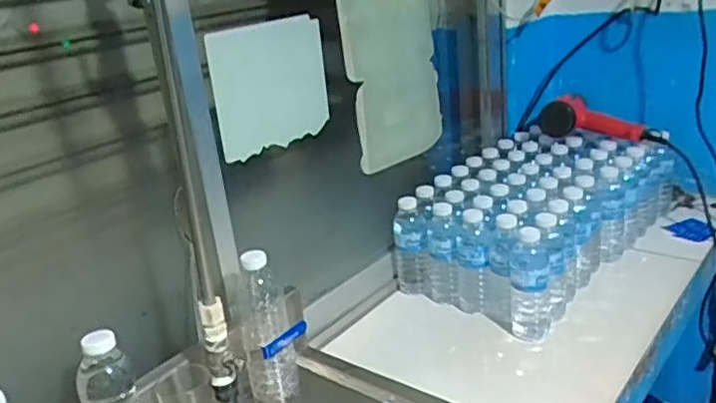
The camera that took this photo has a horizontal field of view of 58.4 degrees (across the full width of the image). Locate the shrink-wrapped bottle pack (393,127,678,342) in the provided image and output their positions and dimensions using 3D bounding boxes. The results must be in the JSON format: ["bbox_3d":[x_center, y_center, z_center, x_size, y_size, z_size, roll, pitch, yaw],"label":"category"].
[{"bbox_3d":[0.333,0.015,1.180,0.299,0.165,0.532,12,28,41],"label":"shrink-wrapped bottle pack"}]

